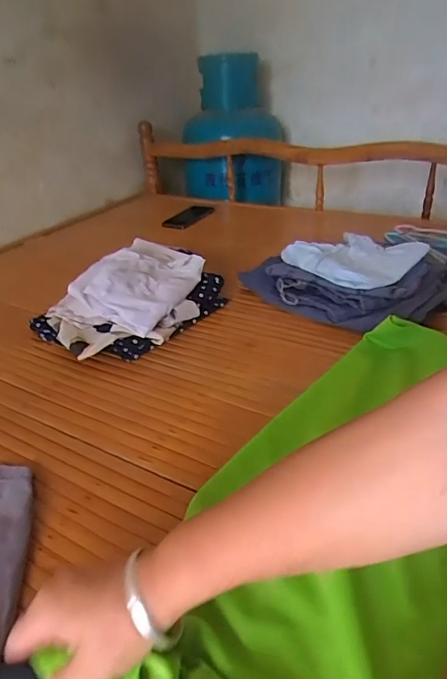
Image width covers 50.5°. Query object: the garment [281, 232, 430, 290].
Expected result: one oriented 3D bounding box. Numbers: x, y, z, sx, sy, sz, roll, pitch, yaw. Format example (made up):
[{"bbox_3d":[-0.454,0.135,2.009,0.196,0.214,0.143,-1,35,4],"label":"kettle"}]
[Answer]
[{"bbox_3d":[0.224,-0.145,0.799,0.173,0.028,0.185,-26,42,-26],"label":"garment"}]

